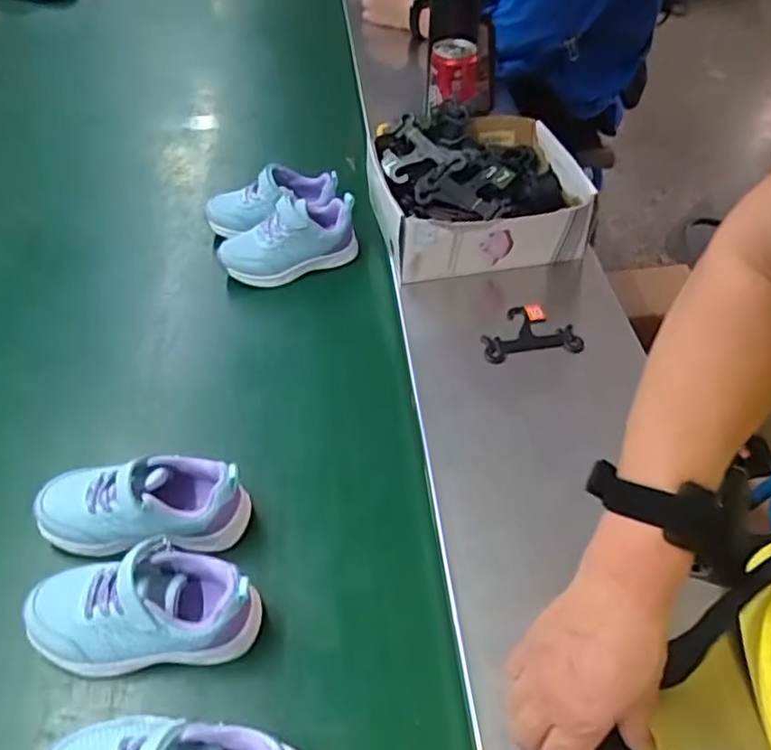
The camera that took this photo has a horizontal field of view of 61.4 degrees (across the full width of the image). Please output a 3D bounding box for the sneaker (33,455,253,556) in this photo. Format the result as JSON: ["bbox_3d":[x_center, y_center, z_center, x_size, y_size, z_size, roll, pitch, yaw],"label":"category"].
[{"bbox_3d":[-0.196,0.099,0.525,0.165,0.060,0.070,-1,48,-3],"label":"sneaker"}]

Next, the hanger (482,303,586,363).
[{"bbox_3d":[0.147,-0.045,0.679,0.099,0.011,0.069,-9,51,-6],"label":"hanger"}]

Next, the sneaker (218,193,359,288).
[{"bbox_3d":[-0.113,-0.158,0.763,0.159,0.074,0.069,-18,51,-17],"label":"sneaker"}]

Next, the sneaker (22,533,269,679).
[{"bbox_3d":[-0.176,0.167,0.467,0.163,0.068,0.071,-1,48,-3],"label":"sneaker"}]

